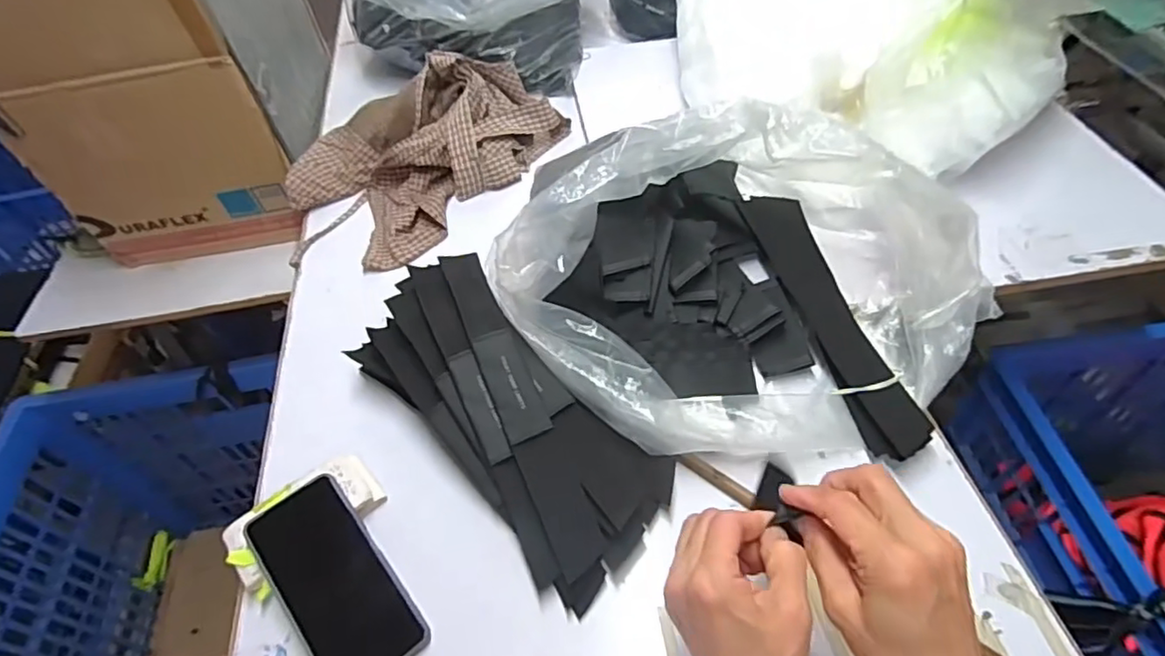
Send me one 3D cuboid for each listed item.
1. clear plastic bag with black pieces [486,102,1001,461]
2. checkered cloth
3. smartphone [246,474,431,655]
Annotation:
[{"bbox_3d":[0.156,-0.048,0.551,0.399,0.168,0.340,-29,53,-17],"label":"clear plastic bag with black pieces"},{"bbox_3d":[-0.221,-0.241,0.815,0.229,0.102,0.370,33,61,29],"label":"checkered cloth"},{"bbox_3d":[-0.197,0.201,0.487,0.080,0.010,0.165,-33,65,-24],"label":"smartphone"}]

